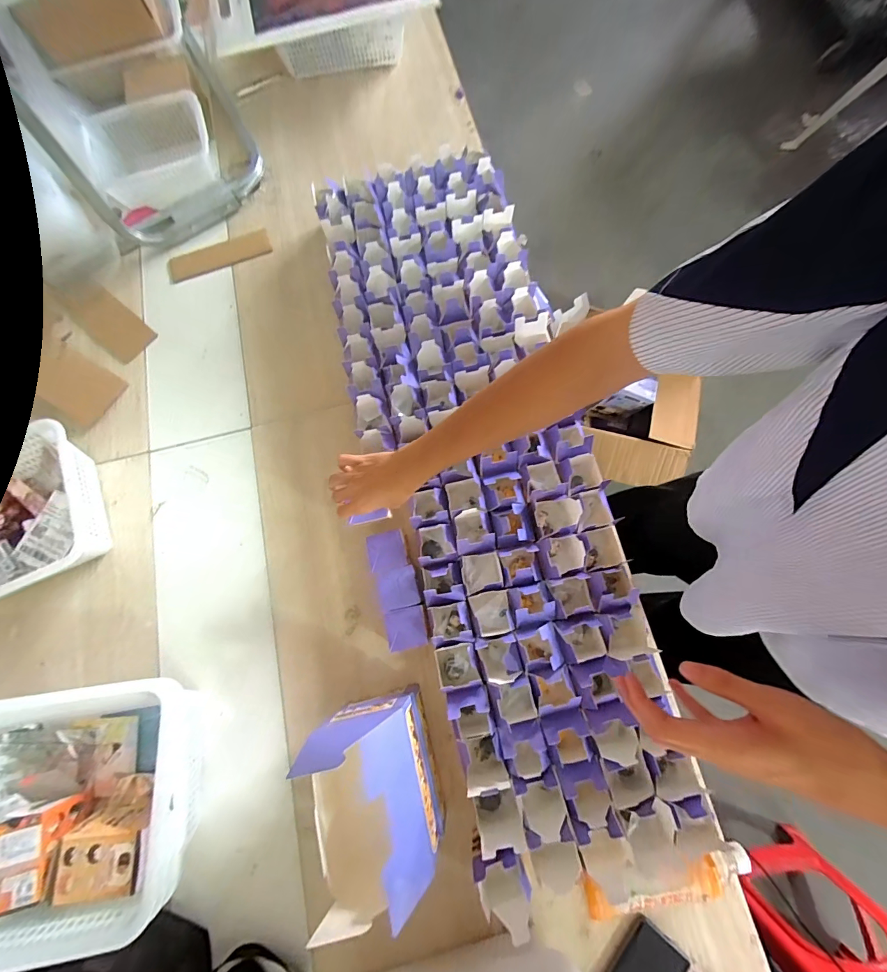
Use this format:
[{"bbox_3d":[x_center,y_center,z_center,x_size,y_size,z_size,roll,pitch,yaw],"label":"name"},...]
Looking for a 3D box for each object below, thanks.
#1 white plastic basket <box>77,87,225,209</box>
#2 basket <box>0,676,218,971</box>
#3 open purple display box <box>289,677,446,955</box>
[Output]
[{"bbox_3d":[-0.643,-0.747,0.877,0.254,0.095,0.166,-19,76,-2],"label":"white plastic basket"},{"bbox_3d":[-0.516,0.415,0.532,0.351,0.168,0.266,-9,75,1],"label":"basket"},{"bbox_3d":[-0.087,0.388,0.495,0.135,0.179,0.190,-16,75,-1],"label":"open purple display box"}]

